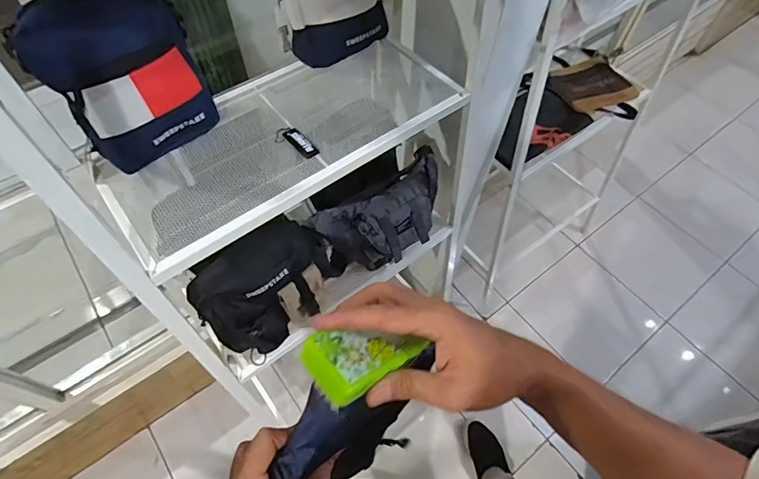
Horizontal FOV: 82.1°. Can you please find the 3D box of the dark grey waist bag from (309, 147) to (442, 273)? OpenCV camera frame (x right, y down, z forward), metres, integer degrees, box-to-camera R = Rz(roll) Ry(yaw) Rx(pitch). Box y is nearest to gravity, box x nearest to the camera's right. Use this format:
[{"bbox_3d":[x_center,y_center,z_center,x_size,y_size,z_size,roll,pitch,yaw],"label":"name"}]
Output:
[{"bbox_3d":[0.026,-0.052,0.890,0.295,0.105,0.140,-36,66,-21],"label":"dark grey waist bag"}]

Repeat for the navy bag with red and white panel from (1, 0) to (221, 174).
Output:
[{"bbox_3d":[-0.326,-0.208,0.558,0.177,0.167,0.129,-33,65,-20],"label":"navy bag with red and white panel"}]

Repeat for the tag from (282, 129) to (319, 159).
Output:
[{"bbox_3d":[-0.116,-0.142,0.638,0.024,0.012,0.060,-36,66,-21],"label":"tag"}]

